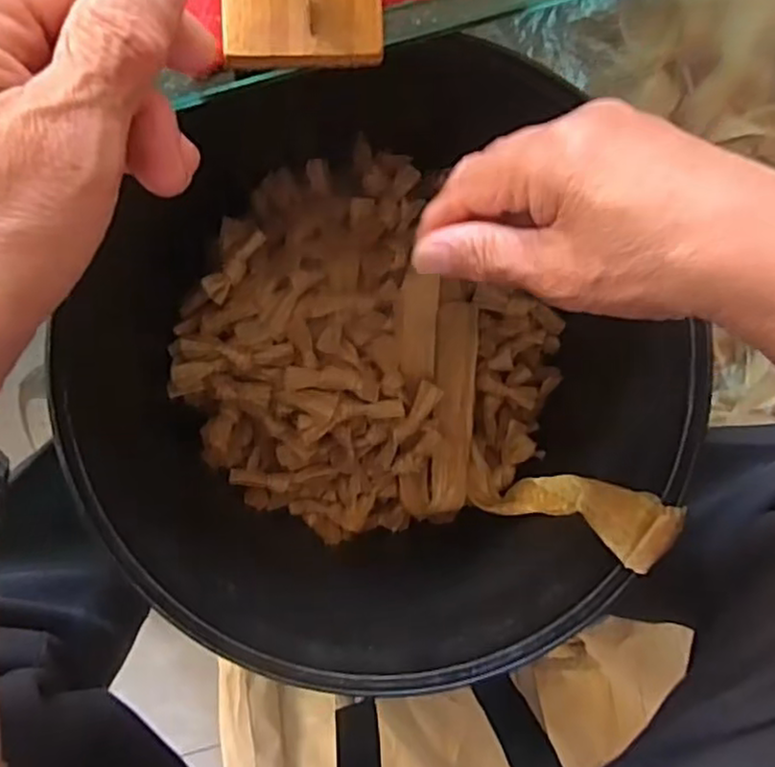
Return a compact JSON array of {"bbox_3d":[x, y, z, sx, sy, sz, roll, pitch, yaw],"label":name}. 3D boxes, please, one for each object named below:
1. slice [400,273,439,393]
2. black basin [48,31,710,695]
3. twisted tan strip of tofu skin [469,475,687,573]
[{"bbox_3d":[0.023,-0.036,0.503,0.026,0.004,0.088,9,117,13],"label":"slice"},{"bbox_3d":[-0.037,-0.013,0.448,0.321,0.226,0.357,-33,96,1],"label":"black basin"},{"bbox_3d":[0.107,0.075,0.428,0.078,0.166,0.034,-20,96,-1],"label":"twisted tan strip of tofu skin"}]

